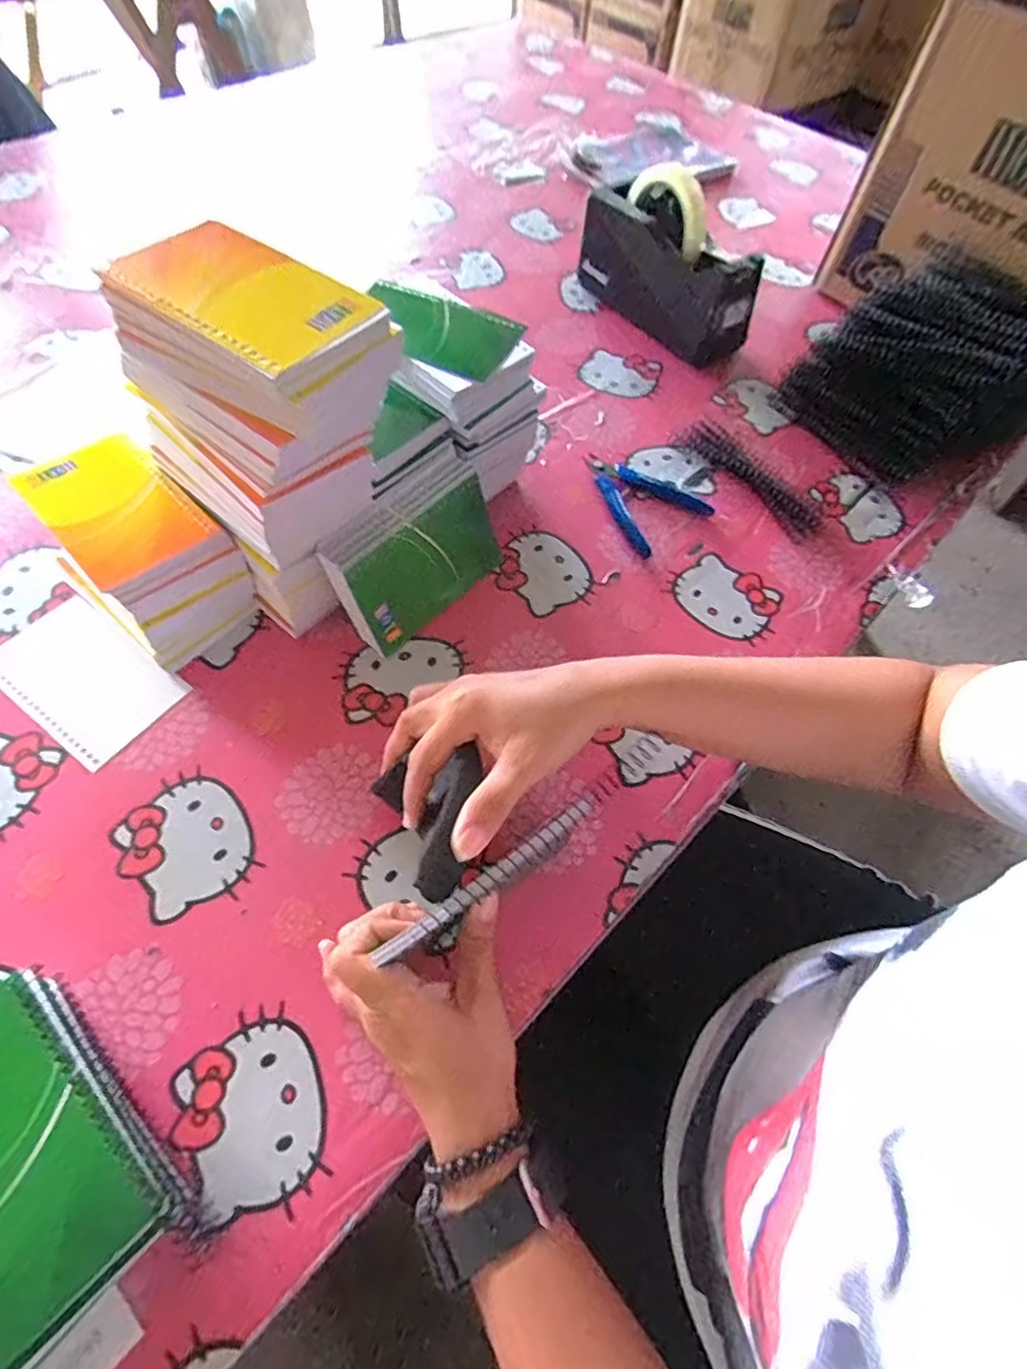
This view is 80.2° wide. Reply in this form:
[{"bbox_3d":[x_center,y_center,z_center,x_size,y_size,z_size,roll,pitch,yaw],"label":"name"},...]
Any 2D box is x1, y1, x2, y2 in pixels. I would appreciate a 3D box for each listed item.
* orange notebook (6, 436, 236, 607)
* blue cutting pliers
[{"bbox_3d":[-0.265,-0.116,0.410,0.127,0.017,0.080,43,66,14],"label":"orange notebook"},{"bbox_3d":[0.118,-0.170,0.538,0.082,0.008,0.114,-23,63,-15],"label":"blue cutting pliers"}]

